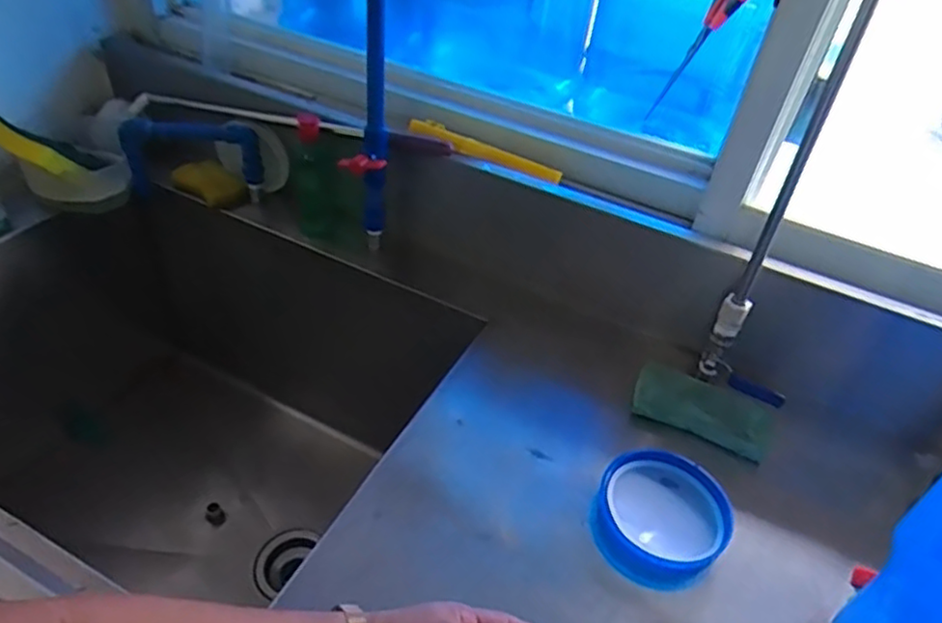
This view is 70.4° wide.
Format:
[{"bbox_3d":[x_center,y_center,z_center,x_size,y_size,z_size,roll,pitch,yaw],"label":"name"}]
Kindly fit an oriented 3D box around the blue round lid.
[{"bbox_3d":[0.184,0.193,0.643,0.144,0.023,0.119,-27,53,-33],"label":"blue round lid"}]

